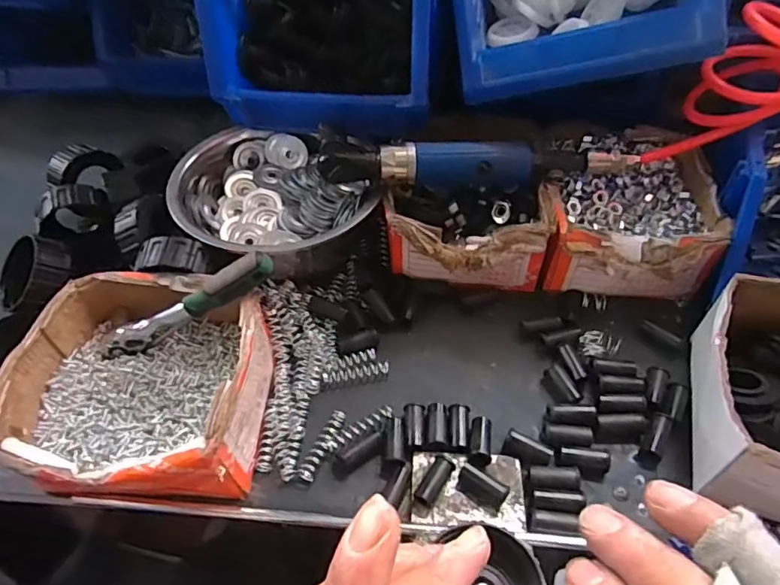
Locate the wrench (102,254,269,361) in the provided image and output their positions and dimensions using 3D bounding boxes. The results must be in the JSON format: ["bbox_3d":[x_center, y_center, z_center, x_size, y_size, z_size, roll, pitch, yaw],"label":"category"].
[{"bbox_3d":[-0.146,0.011,0.392,0.145,0.026,0.017,-27,48,17],"label":"wrench"}]

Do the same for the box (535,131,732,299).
[{"bbox_3d":[0.204,-0.075,0.488,0.138,0.073,0.171,5,50,5],"label":"box"}]

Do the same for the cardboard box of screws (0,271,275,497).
[{"bbox_3d":[-0.168,0.064,0.379,0.157,0.074,0.158,8,50,8],"label":"cardboard box of screws"}]

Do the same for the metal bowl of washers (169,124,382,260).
[{"bbox_3d":[-0.100,-0.083,0.497,0.180,0.067,0.154,1,49,1],"label":"metal bowl of washers"}]

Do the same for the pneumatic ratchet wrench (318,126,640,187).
[{"bbox_3d":[0.076,-0.108,0.450,0.263,0.044,0.034,-3,49,-2],"label":"pneumatic ratchet wrench"}]

